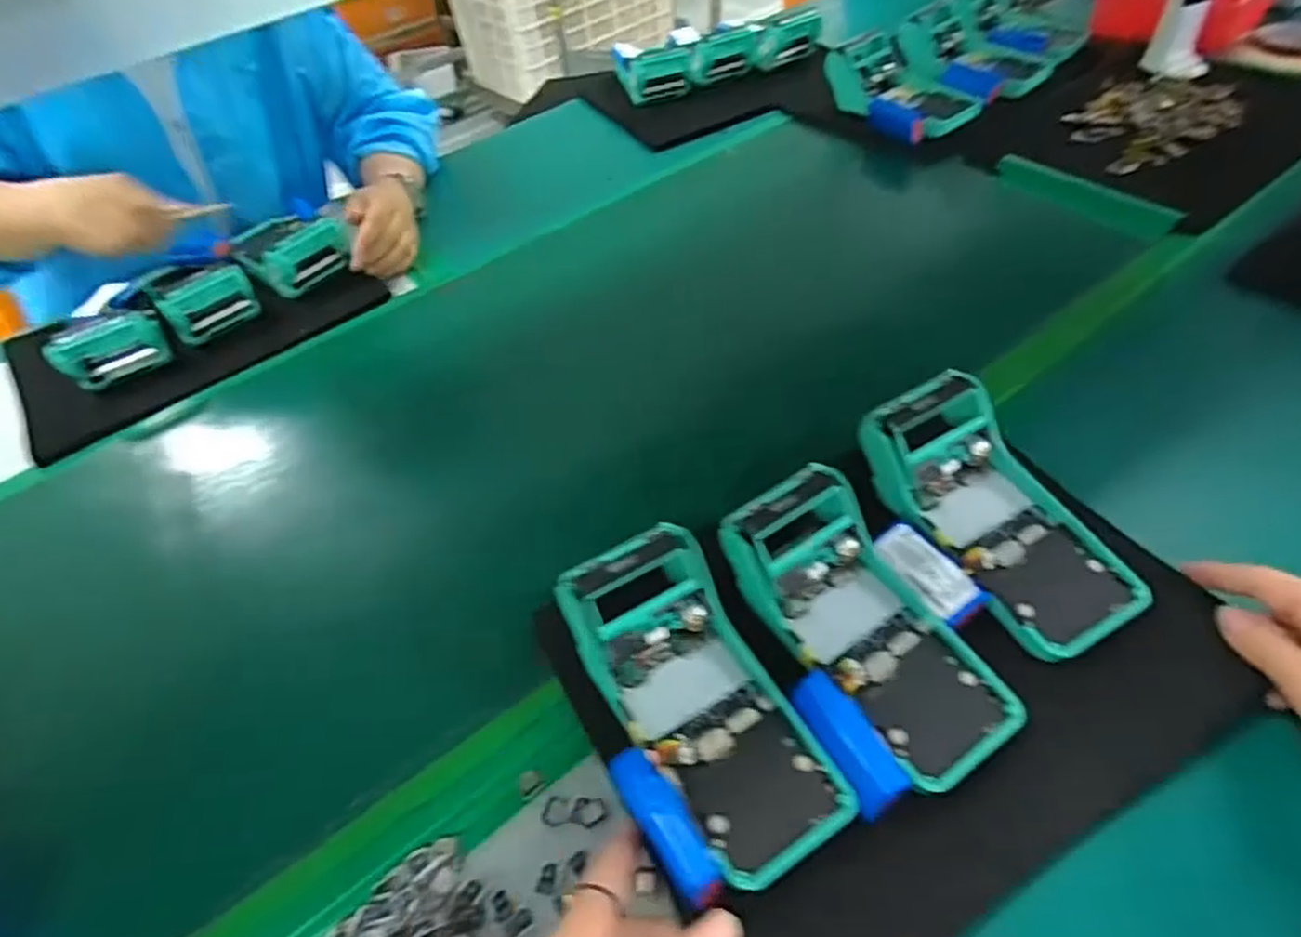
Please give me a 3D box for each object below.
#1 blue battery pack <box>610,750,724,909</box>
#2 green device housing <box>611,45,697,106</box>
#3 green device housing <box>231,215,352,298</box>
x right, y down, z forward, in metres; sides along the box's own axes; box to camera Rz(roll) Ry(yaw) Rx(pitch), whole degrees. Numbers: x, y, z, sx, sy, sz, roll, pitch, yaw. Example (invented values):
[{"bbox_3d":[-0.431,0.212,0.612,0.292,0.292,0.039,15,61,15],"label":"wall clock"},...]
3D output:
[{"bbox_3d":[0.008,0.165,0.326,0.021,0.025,0.072,-30,52,-19],"label":"blue battery pack"},{"bbox_3d":[0.004,-0.557,0.981,0.096,0.062,0.090,-13,48,-6],"label":"green device housing"},{"bbox_3d":[-0.395,-0.245,0.763,0.153,0.063,0.092,35,60,31],"label":"green device housing"}]

